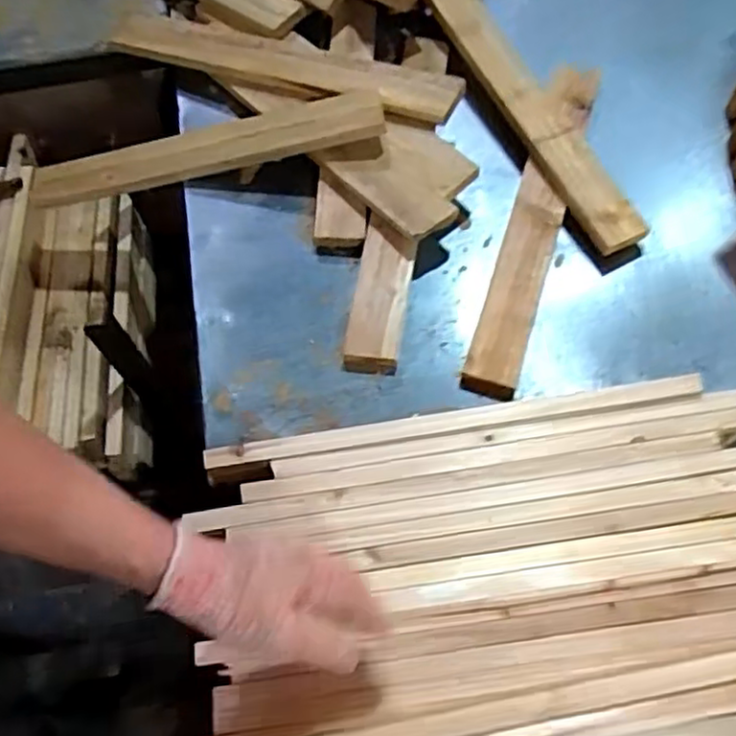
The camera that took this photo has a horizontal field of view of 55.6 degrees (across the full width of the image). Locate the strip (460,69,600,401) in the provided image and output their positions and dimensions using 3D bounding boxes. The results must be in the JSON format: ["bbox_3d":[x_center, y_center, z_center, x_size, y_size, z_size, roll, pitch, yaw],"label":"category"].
[{"bbox_3d":[0.193,-0.172,0.808,0.063,0.030,0.448,15,65,9],"label":"strip"}]

